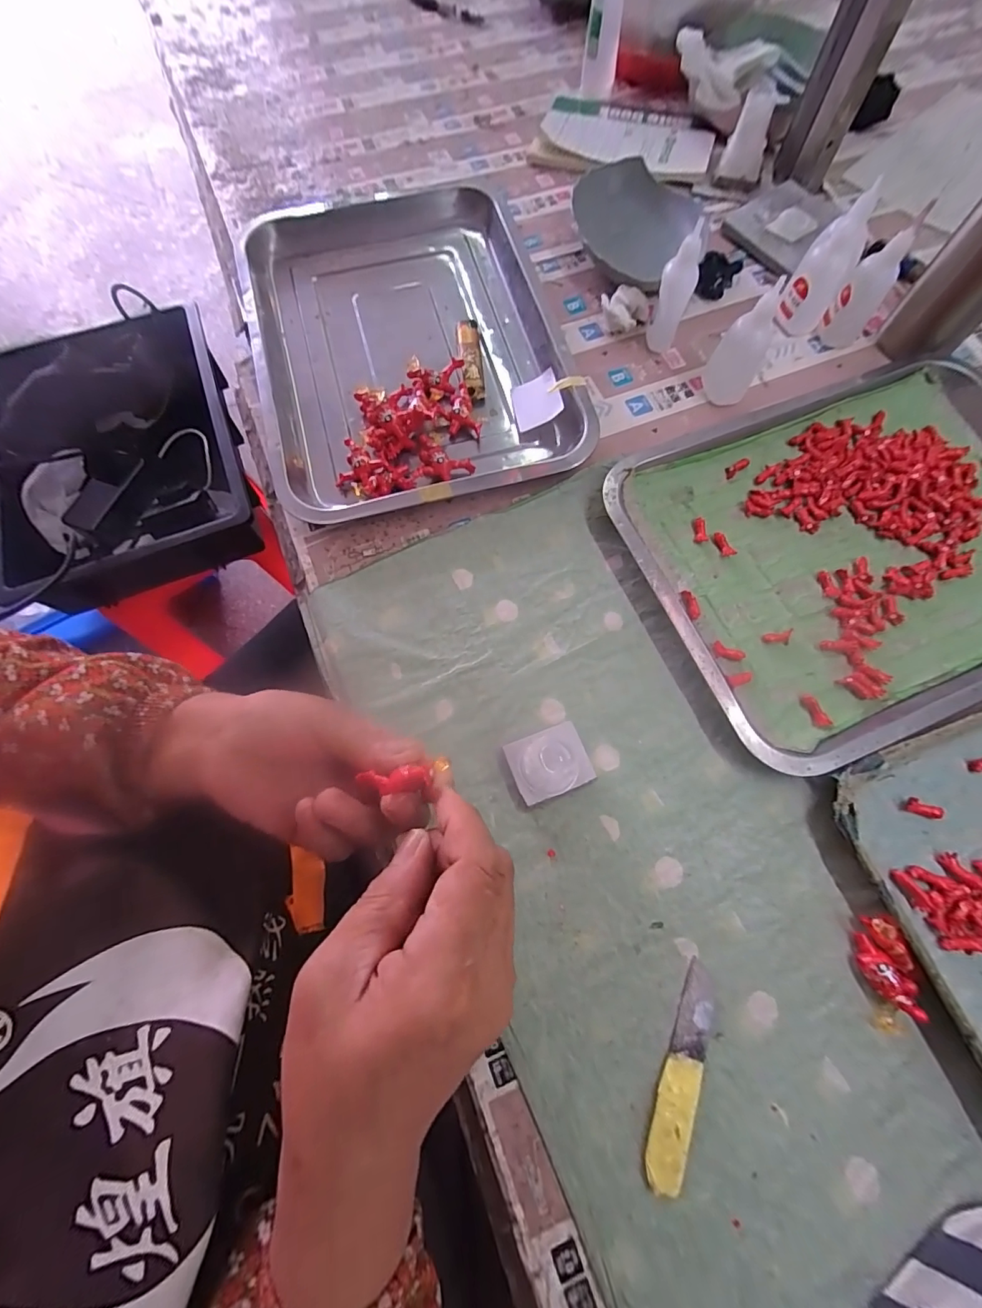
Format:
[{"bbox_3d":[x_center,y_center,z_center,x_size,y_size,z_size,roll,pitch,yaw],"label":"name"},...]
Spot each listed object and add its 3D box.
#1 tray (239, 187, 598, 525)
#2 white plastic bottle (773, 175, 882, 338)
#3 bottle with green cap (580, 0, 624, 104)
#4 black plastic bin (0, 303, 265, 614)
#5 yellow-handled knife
[{"bbox_3d":[-0.076,-0.282,0.420,0.262,0.034,0.349,-15,72,-4],"label":"tray"},{"bbox_3d":[0.288,-0.334,0.402,0.041,0.079,0.051,29,74,10],"label":"white plastic bottle"},{"bbox_3d":[0.128,-0.720,0.515,0.040,0.140,0.041,8,72,4],"label":"bottle with green cap"},{"bbox_3d":[-0.544,-0.292,0.683,0.324,0.106,0.437,-22,73,-6],"label":"black plastic bin"},{"bbox_3d":[0.105,0.229,0.254,0.021,0.007,0.104,20,73,7],"label":"yellow-handled knife"}]

